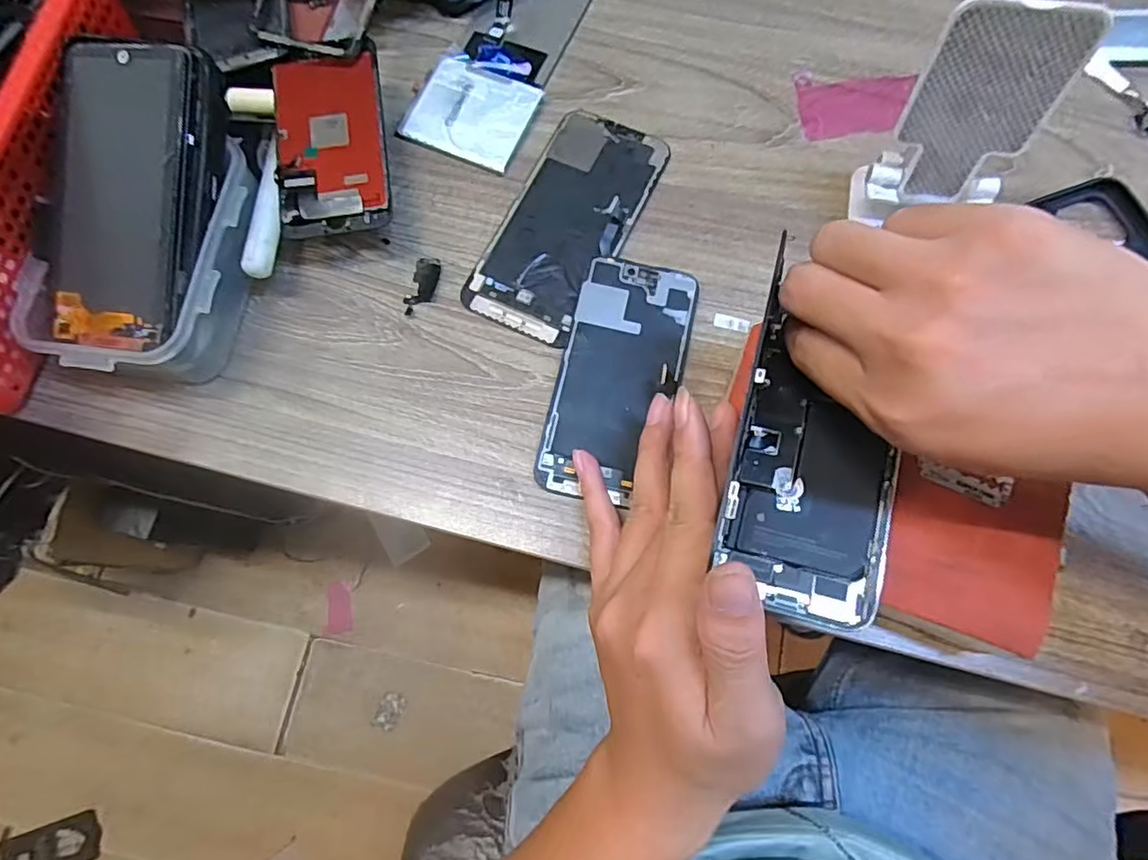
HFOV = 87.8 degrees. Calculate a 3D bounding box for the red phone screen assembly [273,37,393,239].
[{"bbox_3d":[-0.143,-0.170,0.351,0.063,0.010,0.119,-9,73,0],"label":"red phone screen assembly"}]

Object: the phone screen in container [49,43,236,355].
[{"bbox_3d":[-0.230,-0.121,0.312,0.075,0.023,0.153,9,93,5],"label":"phone screen in container"}]

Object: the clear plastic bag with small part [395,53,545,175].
[{"bbox_3d":[-0.066,-0.207,0.388,0.077,0.007,0.068,23,76,8],"label":"clear plastic bag with small part"}]

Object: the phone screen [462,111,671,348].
[{"bbox_3d":[-0.004,-0.129,0.366,0.077,0.006,0.155,24,76,9],"label":"phone screen"}]

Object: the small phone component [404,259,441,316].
[{"bbox_3d":[-0.091,-0.086,0.357,0.016,0.004,0.037,13,75,6],"label":"small phone component"}]

